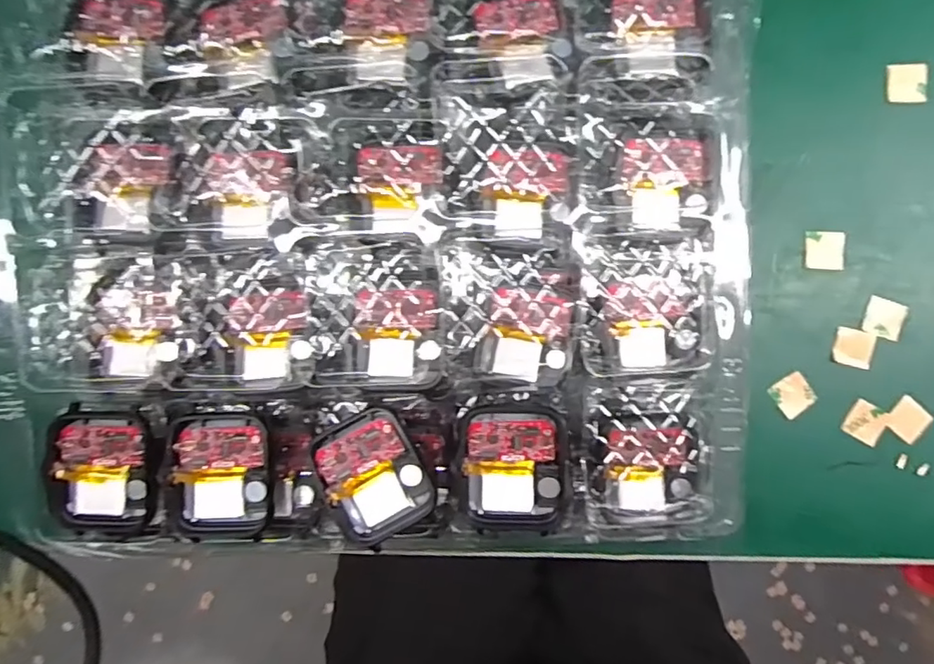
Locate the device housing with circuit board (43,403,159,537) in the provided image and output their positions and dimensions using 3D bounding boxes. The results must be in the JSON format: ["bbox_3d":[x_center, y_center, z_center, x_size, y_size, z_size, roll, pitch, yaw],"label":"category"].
[{"bbox_3d":[-0.131,0.052,0.202,0.040,0.010,0.048,6,91,1],"label":"device housing with circuit board"}]

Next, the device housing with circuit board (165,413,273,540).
[{"bbox_3d":[-0.087,0.052,0.202,0.037,0.014,0.044,1,91,1],"label":"device housing with circuit board"}]

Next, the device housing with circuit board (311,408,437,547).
[{"bbox_3d":[-0.033,0.051,0.197,0.034,0.007,0.043,-26,90,1],"label":"device housing with circuit board"}]

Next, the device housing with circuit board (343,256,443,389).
[{"bbox_3d":[-0.027,-0.002,0.202,0.034,0.008,0.047,2,91,1],"label":"device housing with circuit board"}]

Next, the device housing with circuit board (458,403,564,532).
[{"bbox_3d":[0.016,0.048,0.200,0.036,0.013,0.043,0,91,1],"label":"device housing with circuit board"}]

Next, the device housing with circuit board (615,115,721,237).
[{"bbox_3d":[0.074,-0.057,0.204,0.037,0.014,0.044,2,91,1],"label":"device housing with circuit board"}]

